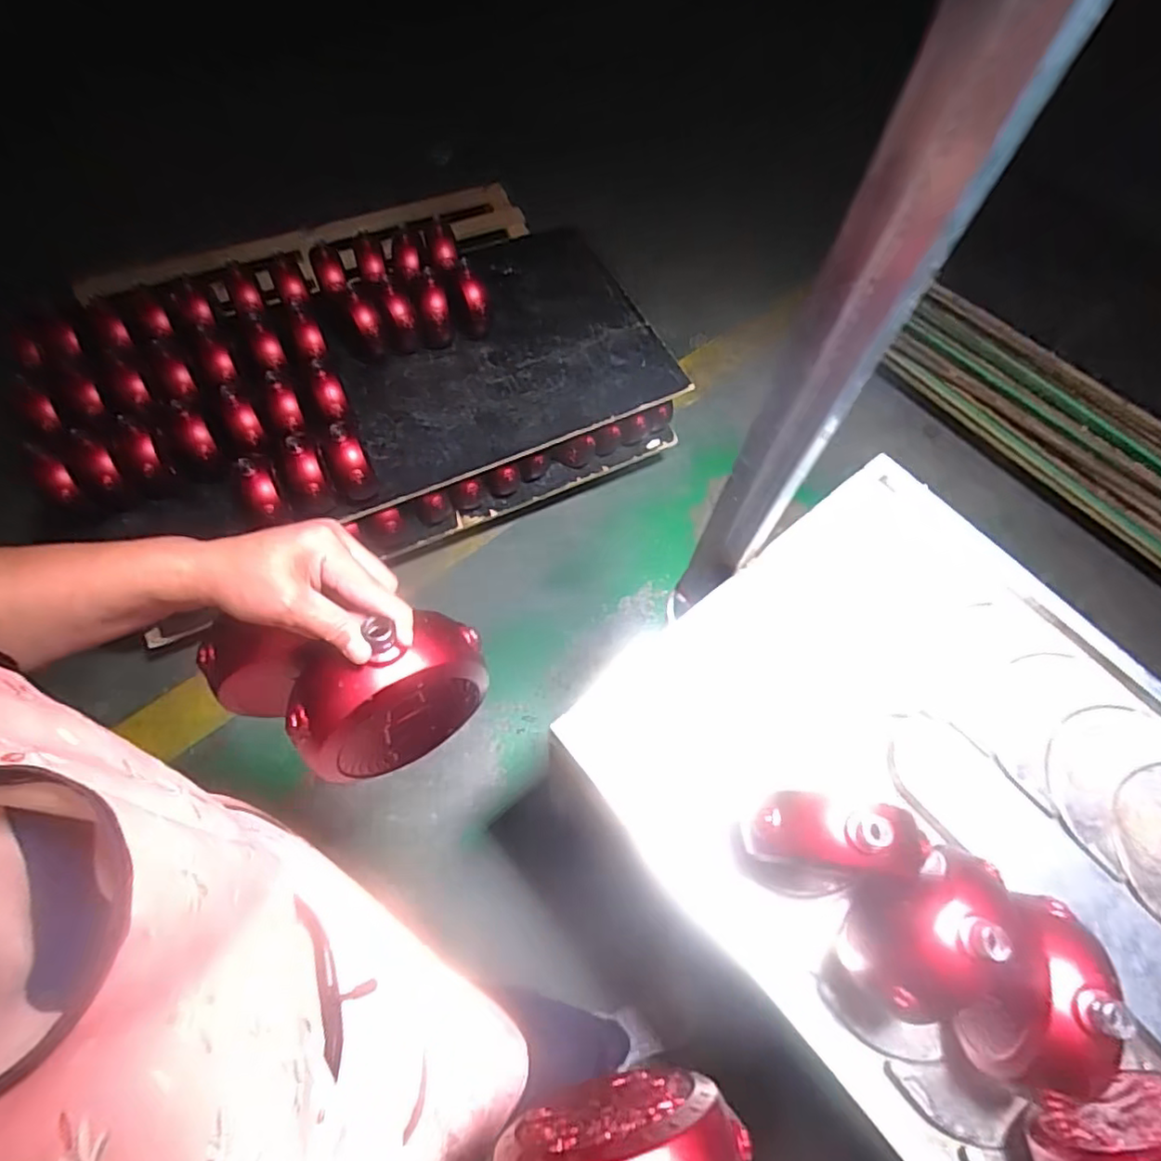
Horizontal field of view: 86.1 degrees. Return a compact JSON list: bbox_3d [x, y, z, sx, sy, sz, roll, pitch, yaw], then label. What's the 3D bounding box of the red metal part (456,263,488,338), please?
[{"bbox_3d":[-0.227,-0.571,1.280,0.059,0.135,0.049,-11,59,-6],"label":"red metal part"}]

